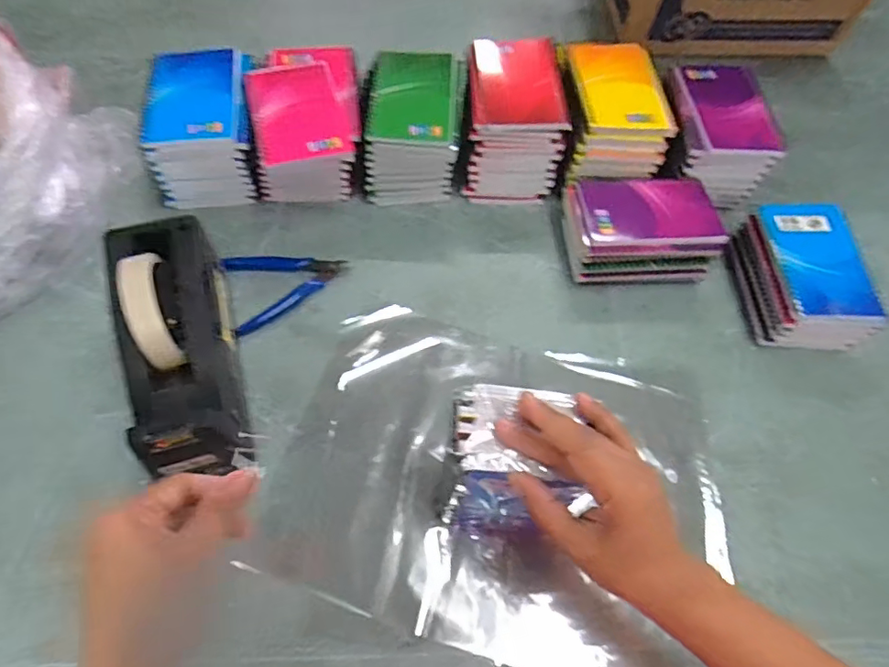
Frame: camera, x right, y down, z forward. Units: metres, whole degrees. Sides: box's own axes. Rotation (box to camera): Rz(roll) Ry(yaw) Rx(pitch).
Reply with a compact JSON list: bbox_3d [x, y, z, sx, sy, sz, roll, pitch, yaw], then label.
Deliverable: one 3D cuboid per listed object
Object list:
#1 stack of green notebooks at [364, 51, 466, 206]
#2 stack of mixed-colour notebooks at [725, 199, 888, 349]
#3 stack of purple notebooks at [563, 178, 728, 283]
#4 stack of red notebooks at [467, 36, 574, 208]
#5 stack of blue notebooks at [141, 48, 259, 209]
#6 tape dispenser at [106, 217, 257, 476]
[{"bbox_3d":[-0.031,-0.216,0.578,0.096,0.091,0.128,3,60,-2],"label":"stack of green notebooks"},{"bbox_3d":[0.340,-0.054,0.522,0.098,0.062,0.137,-5,61,-6],"label":"stack of mixed-colour notebooks"},{"bbox_3d":[0.192,-0.100,0.547,0.141,0.062,0.100,3,60,-2],"label":"stack of purple notebooks"},{"bbox_3d":[0.071,-0.229,0.588,0.096,0.102,0.145,2,61,-2],"label":"stack of red notebooks"},{"bbox_3d":[-0.240,-0.209,0.560,0.102,0.093,0.135,-4,61,-6],"label":"stack of blue notebooks"},{"bbox_3d":[-0.205,0.009,0.430,0.071,0.119,0.206,-15,64,-12],"label":"tape dispenser"}]

